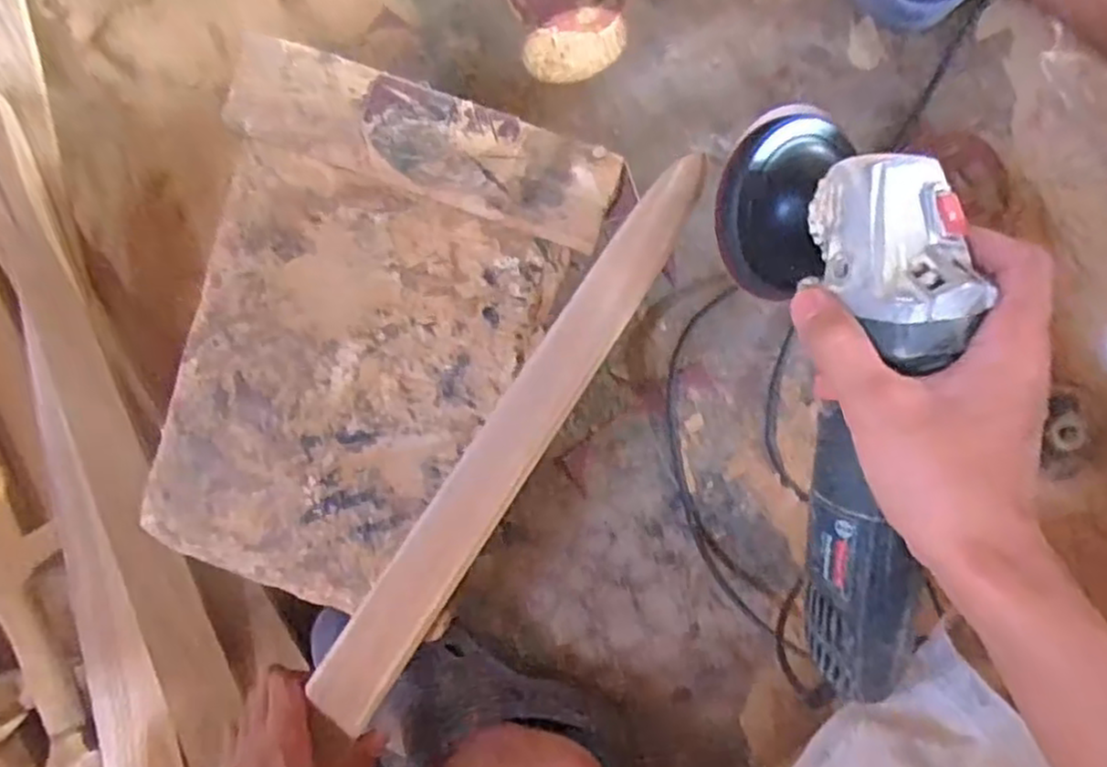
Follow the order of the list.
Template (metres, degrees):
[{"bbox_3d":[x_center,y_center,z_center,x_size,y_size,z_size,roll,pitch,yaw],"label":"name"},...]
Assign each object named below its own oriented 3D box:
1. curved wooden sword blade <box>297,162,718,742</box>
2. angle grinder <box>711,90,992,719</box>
[{"bbox_3d":[-0.033,0.049,0.419,0.043,0.012,0.390,34,105,-1],"label":"curved wooden sword blade"},{"bbox_3d":[0.147,0.014,0.346,0.089,0.085,0.290,-10,98,3],"label":"angle grinder"}]

